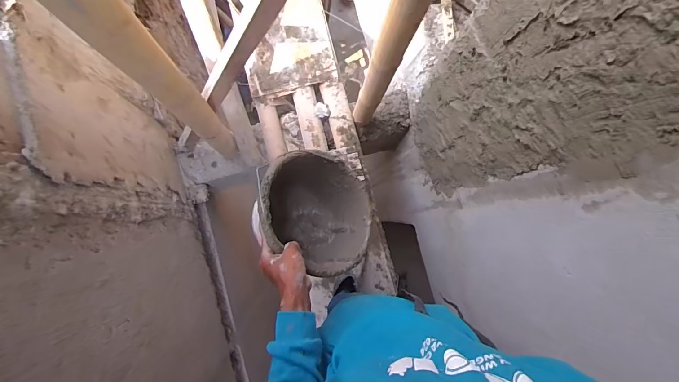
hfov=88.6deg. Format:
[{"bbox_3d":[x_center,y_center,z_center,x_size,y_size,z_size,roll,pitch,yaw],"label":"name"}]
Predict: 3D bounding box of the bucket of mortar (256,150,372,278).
[{"bbox_3d":[-0.087,0.048,0.729,0.247,0.200,0.247,10,74,-37],"label":"bucket of mortar"}]

